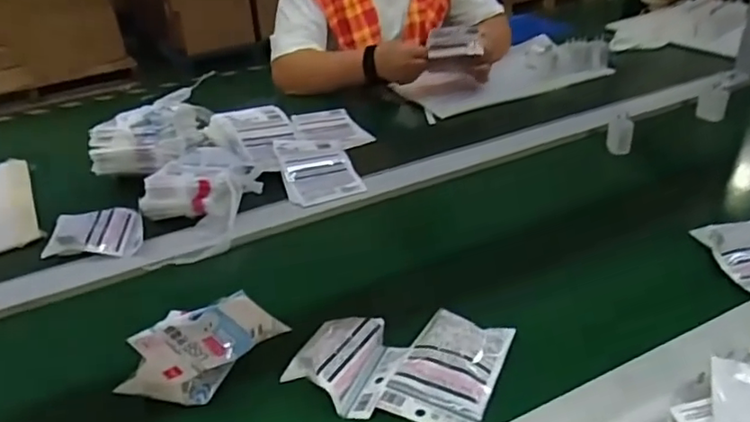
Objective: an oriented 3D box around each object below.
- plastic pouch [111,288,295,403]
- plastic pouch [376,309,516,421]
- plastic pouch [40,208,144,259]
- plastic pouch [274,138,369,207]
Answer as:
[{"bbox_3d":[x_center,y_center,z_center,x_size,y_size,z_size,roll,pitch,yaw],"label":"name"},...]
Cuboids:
[{"bbox_3d":[-0.177,0.135,0.623,0.112,0.023,0.153,18,37,31],"label":"plastic pouch"},{"bbox_3d":[0.069,0.147,0.583,0.091,0.025,0.125,13,35,24],"label":"plastic pouch"},{"bbox_3d":[-0.364,0.025,0.807,0.112,0.034,0.086,-7,32,-7],"label":"plastic pouch"},{"bbox_3d":[-0.086,-0.065,0.919,0.105,0.016,0.149,-10,46,-16],"label":"plastic pouch"}]

